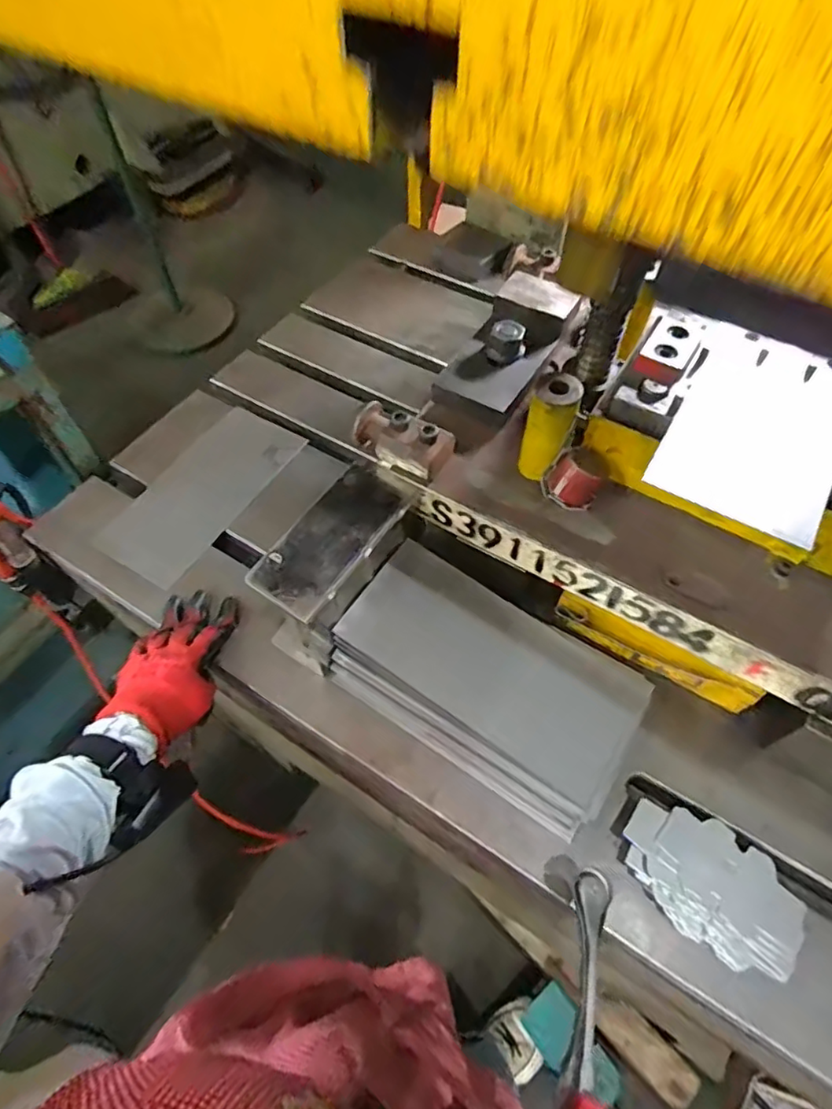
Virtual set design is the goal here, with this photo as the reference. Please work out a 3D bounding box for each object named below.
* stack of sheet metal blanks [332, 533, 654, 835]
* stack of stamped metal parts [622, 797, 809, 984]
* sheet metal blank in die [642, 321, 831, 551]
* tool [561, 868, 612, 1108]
[{"bbox_3d":[0.058,0.113,0.529,0.258,0.040,0.149,30,91,10],"label":"stack of sheet metal blanks"},{"bbox_3d":[0.232,0.258,0.469,0.138,0.028,0.080,36,64,21],"label":"stack of stamped metal parts"},{"bbox_3d":[0.276,-0.105,0.473,0.122,0.009,0.204,29,63,17],"label":"sheet metal blank in die"},{"bbox_3d":[0.103,0.306,0.368,0.023,0.024,0.211,14,46,9],"label":"tool"}]

